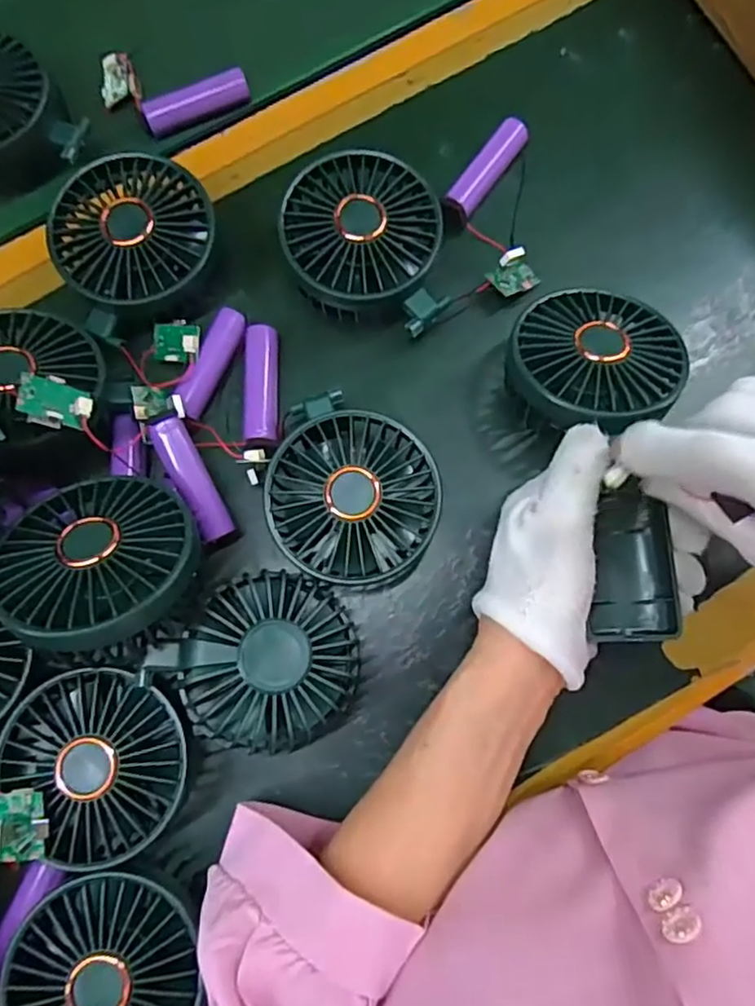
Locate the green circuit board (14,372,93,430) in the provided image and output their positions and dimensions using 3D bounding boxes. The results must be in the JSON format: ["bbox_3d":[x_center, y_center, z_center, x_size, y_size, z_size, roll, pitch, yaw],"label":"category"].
[{"bbox_3d":[-0.149,-0.047,0.293,0.030,0.012,0.022,13,69,-41],"label":"green circuit board"}]

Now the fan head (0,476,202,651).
[{"bbox_3d":[-0.124,0.026,0.284,0.084,0.028,0.085,0,50,3],"label":"fan head"}]

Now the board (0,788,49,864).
[{"bbox_3d":[-0.156,0.141,0.275,0.019,0.013,0.031,-9,78,-1],"label":"board"}]

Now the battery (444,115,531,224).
[{"bbox_3d":[0.066,-0.200,0.385,0.017,0.017,0.070,35,81,8],"label":"battery"}]

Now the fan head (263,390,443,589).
[{"bbox_3d":[-0.014,-0.003,0.333,0.089,0.047,0.085,0,78,1],"label":"fan head"}]

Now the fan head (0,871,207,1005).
[{"bbox_3d":[-0.121,0.209,0.283,0.077,0.028,0.082,0,78,1],"label":"fan head"}]

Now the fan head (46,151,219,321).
[{"bbox_3d":[-0.132,-0.144,0.351,0.083,0.039,0.083,0,78,1],"label":"fan head"}]

